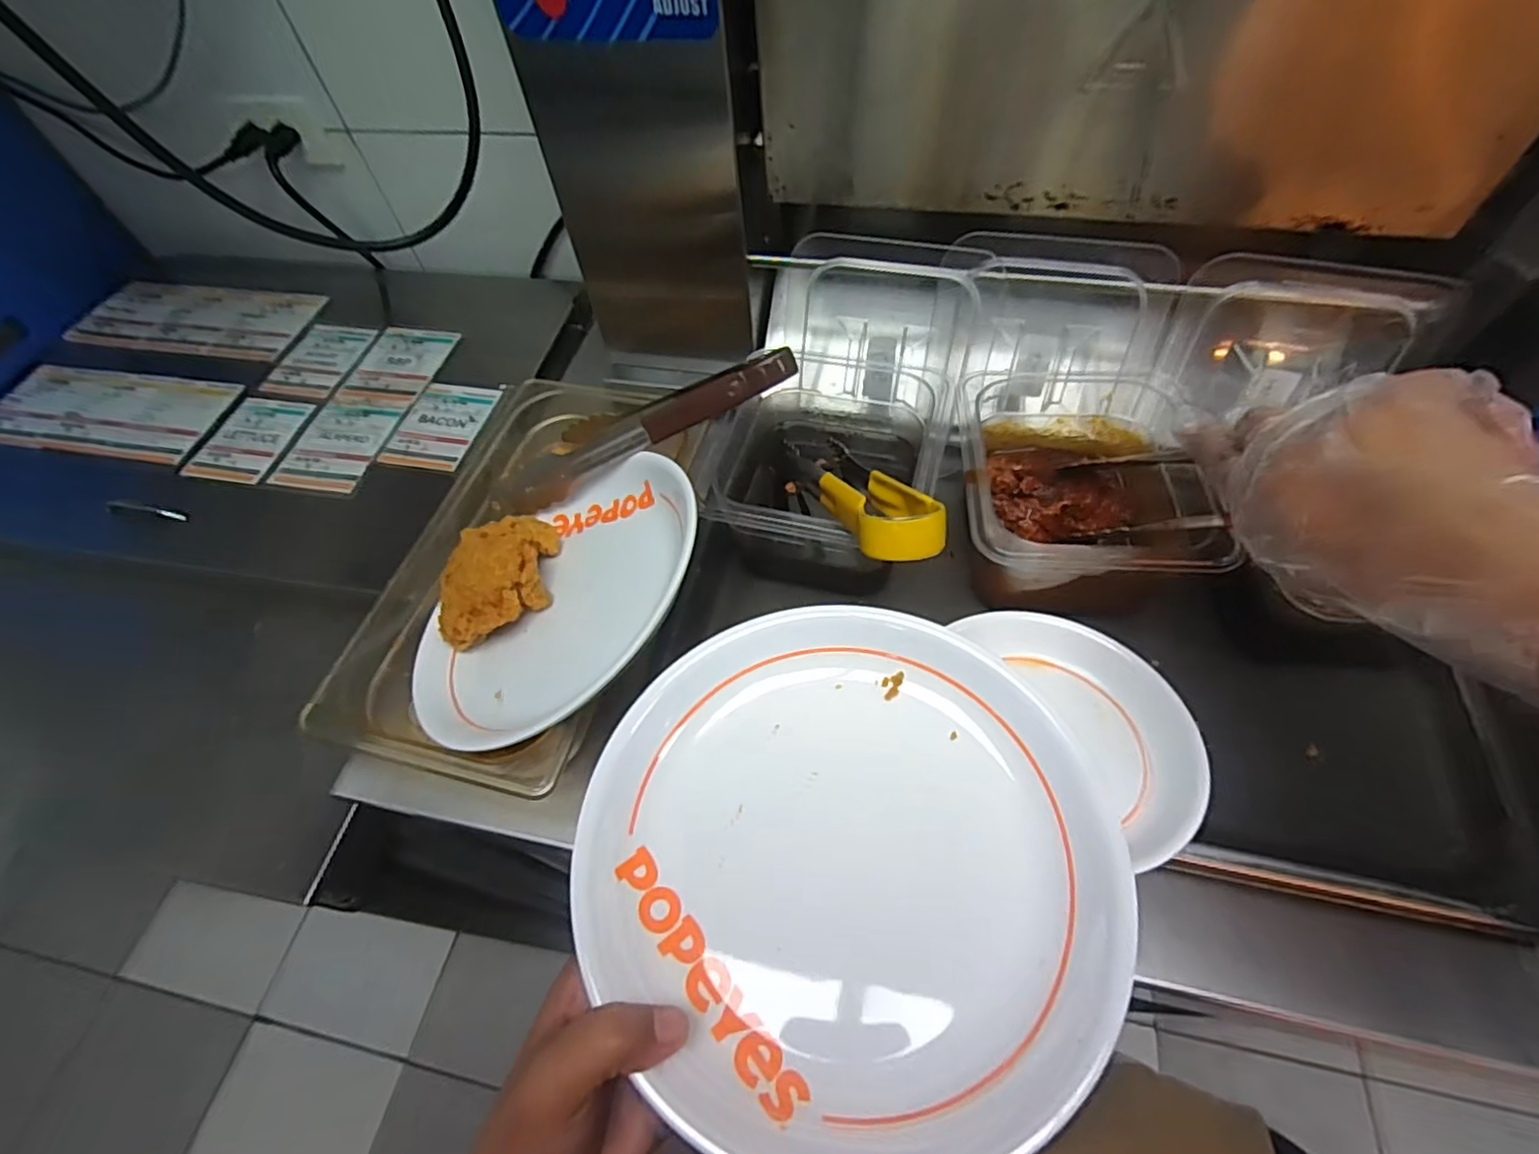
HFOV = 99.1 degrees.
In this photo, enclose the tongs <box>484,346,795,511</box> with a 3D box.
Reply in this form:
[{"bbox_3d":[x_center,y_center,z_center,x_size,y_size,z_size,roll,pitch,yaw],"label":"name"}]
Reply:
[{"bbox_3d":[-0.095,-0.101,0.468,0.243,0.030,0.022,-21,57,17],"label":"tongs"}]

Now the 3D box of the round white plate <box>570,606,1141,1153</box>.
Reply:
[{"bbox_3d":[0.032,0.113,0.289,0.216,0.039,0.221,-1,59,2],"label":"round white plate"}]

